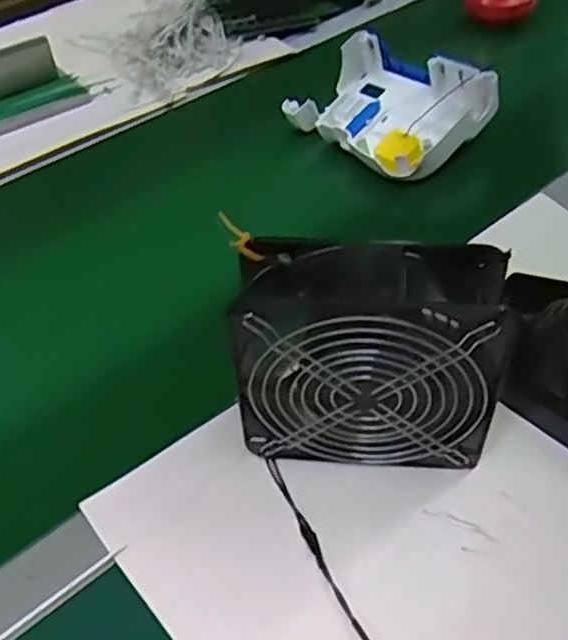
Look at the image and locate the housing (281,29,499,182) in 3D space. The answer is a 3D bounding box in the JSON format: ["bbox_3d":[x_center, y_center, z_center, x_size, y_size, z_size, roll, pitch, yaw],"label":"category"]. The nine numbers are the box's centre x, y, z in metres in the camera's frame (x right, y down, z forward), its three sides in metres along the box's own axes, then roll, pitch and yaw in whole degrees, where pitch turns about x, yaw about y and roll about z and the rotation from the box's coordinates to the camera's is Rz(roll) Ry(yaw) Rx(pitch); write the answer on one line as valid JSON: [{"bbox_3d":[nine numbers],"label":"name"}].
[{"bbox_3d":[0.113,-0.233,0.758,0.140,0.072,0.201,-34,52,-27],"label":"housing"}]

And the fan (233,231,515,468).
[{"bbox_3d":[0.049,0.026,0.434,0.153,0.153,0.062,3,46,4],"label":"fan"}]

